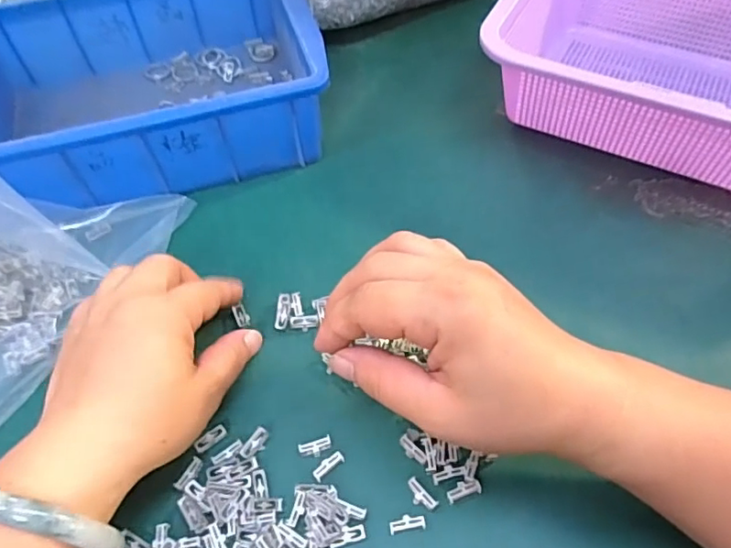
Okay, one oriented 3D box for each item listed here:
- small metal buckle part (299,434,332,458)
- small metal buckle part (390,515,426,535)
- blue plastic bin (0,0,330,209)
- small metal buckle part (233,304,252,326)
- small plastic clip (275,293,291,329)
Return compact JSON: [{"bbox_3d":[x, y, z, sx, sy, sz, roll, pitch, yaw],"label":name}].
[{"bbox_3d":[-0.025,0.087,0.275,0.016,0.006,0.008,-21,58,-12],"label":"small metal buckle part"},{"bbox_3d":[0.019,0.114,0.251,0.016,0.004,0.007,-8,56,-4],"label":"small metal buckle part"},{"bbox_3d":[-0.155,-0.135,0.394,0.235,0.068,0.170,-16,57,-9],"label":"blue plastic bin"},{"bbox_3d":[-0.072,0.025,0.322,0.008,0.004,0.015,-24,59,-14],"label":"small metal buckle part"},{"bbox_3d":[-0.048,0.022,0.322,0.008,0.005,0.022,3,56,4],"label":"small plastic clip"}]

